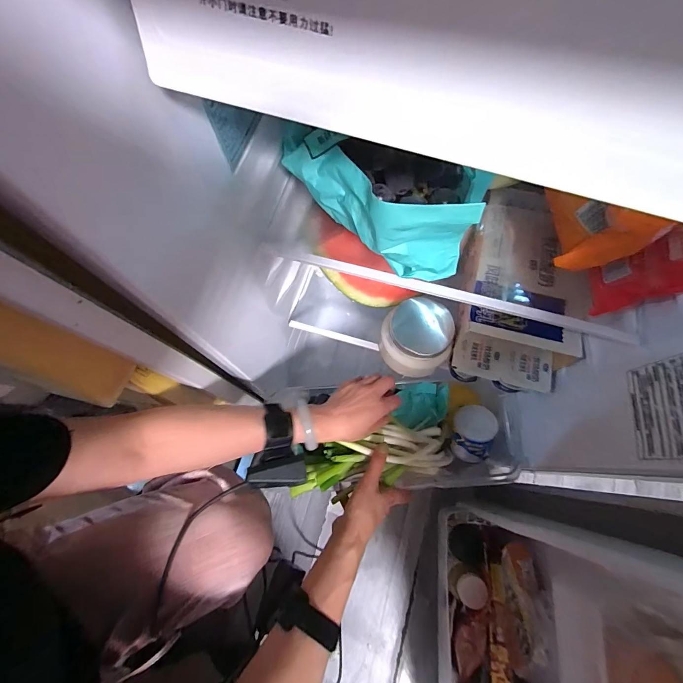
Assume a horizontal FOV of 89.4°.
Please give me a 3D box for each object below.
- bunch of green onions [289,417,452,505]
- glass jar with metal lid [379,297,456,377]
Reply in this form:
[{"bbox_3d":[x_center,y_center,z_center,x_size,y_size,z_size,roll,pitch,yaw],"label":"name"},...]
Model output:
[{"bbox_3d":[0.042,0.171,0.506,0.242,0.047,0.084,-8,70,-11],"label":"bunch of green onions"},{"bbox_3d":[0.100,-0.004,0.476,0.088,0.089,0.085,0,73,1],"label":"glass jar with metal lid"}]

